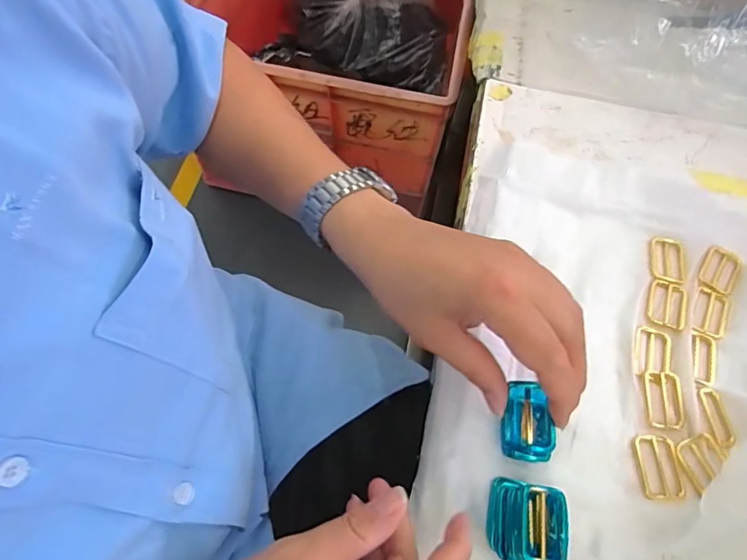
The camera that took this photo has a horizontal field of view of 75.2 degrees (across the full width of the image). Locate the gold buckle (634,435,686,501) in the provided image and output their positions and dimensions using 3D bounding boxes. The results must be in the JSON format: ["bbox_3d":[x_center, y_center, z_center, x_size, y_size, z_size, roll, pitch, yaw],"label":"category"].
[{"bbox_3d":[0.209,0.136,0.353,0.031,0.004,0.044,3,63,-2],"label":"gold buckle"}]

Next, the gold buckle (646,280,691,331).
[{"bbox_3d":[0.249,0.021,0.410,0.034,0.004,0.043,23,64,8],"label":"gold buckle"}]

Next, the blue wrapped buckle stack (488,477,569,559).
[{"bbox_3d":[0.098,0.156,0.314,0.040,0.040,0.047,12,63,2],"label":"blue wrapped buckle stack"}]

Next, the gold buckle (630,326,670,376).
[{"bbox_3d":[0.224,0.058,0.389,0.029,0.004,0.043,21,64,7],"label":"gold buckle"}]

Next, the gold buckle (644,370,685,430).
[{"bbox_3d":[0.224,0.091,0.371,0.028,0.004,0.043,6,63,-1],"label":"gold buckle"}]

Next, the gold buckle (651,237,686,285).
[{"bbox_3d":[0.261,-0.018,0.429,0.030,0.004,0.045,14,63,4],"label":"gold buckle"}]

